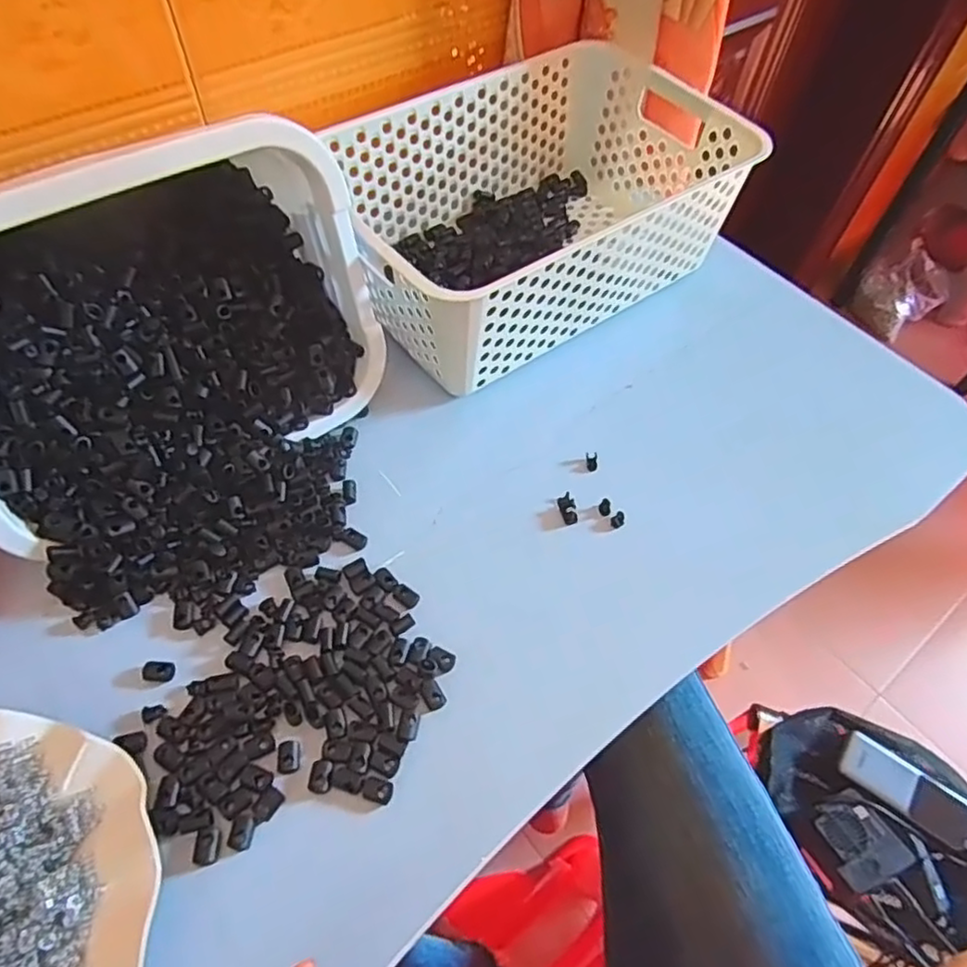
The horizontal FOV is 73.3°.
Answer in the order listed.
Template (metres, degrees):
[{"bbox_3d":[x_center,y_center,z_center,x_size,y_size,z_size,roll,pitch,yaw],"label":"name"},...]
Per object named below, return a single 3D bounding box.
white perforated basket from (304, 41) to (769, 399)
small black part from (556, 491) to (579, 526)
[{"bbox_3d":[0.035,-0.216,0.517,0.329,0.107,0.199,-29,63,-20],"label":"white perforated basket"},{"bbox_3d":[0.058,0.017,0.440,0.012,0.004,0.023,-13,59,-12],"label":"small black part"}]

